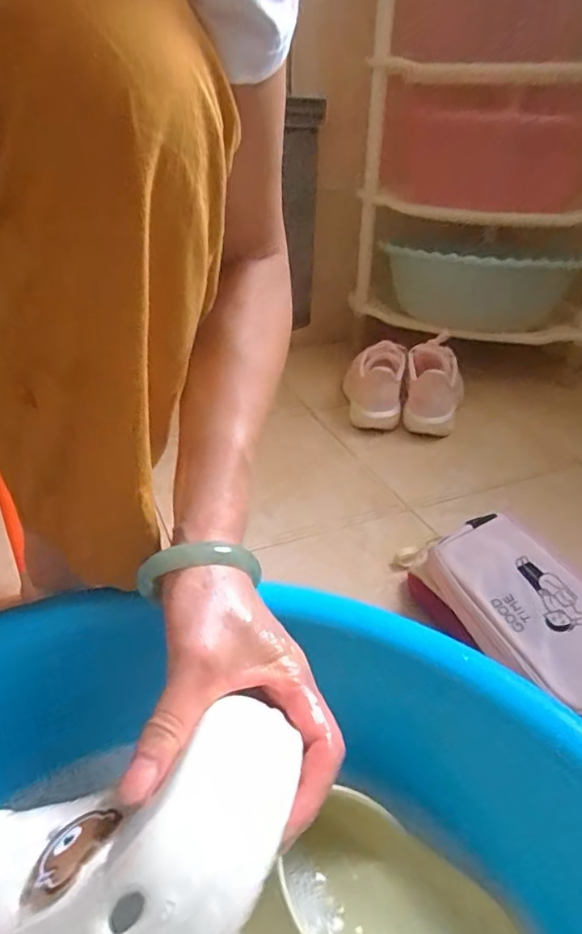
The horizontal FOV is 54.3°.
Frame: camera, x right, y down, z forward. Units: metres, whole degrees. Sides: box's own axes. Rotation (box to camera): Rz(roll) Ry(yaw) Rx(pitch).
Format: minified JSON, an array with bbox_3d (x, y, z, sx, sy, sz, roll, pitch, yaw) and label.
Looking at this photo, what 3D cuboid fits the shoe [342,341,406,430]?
[{"bbox_3d":[0.137,-0.131,0.932,0.090,0.111,0.124,4,31,3],"label":"shoe"}]

